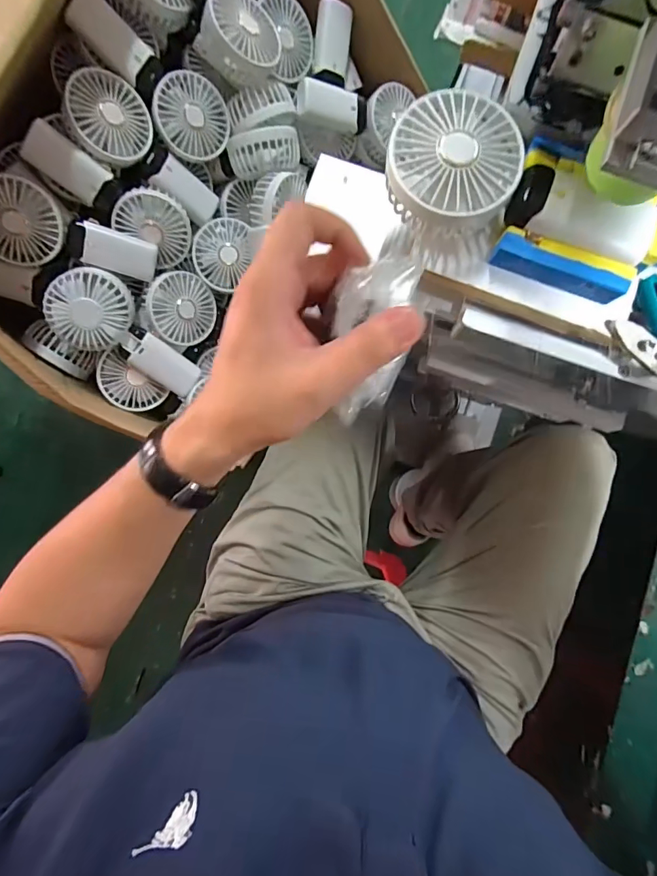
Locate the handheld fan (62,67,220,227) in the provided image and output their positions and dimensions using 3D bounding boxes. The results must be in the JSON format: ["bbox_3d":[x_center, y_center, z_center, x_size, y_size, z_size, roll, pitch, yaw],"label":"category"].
[{"bbox_3d":[-0.216,-0.338,0.533,0.180,0.035,0.086,32,81,-42],"label":"handheld fan"}]

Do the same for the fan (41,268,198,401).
[{"bbox_3d":[-0.252,-0.132,0.529,0.151,0.038,0.093,40,82,-38],"label":"fan"}]

